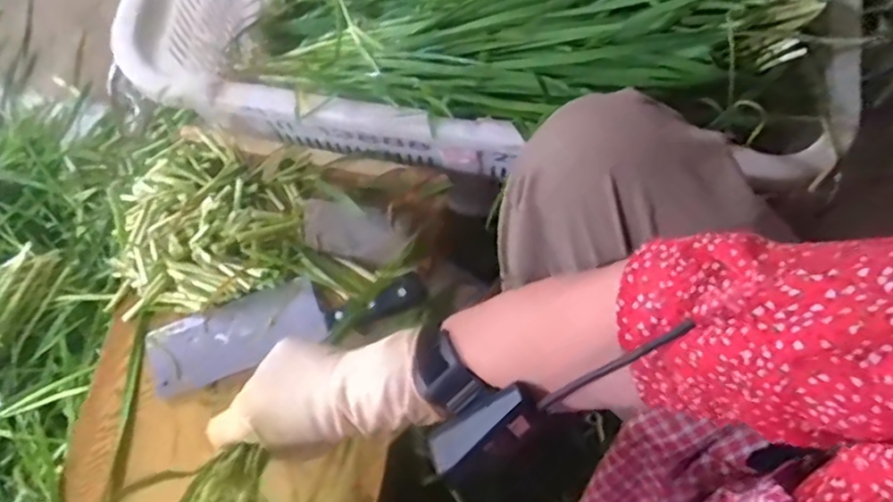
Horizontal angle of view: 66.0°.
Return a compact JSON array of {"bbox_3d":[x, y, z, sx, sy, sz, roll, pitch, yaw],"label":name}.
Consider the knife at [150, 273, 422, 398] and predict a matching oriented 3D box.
[{"bbox_3d":[-0.159,0.067,0.669,0.271,0.030,0.069,-17,74,-3],"label":"knife"}]

